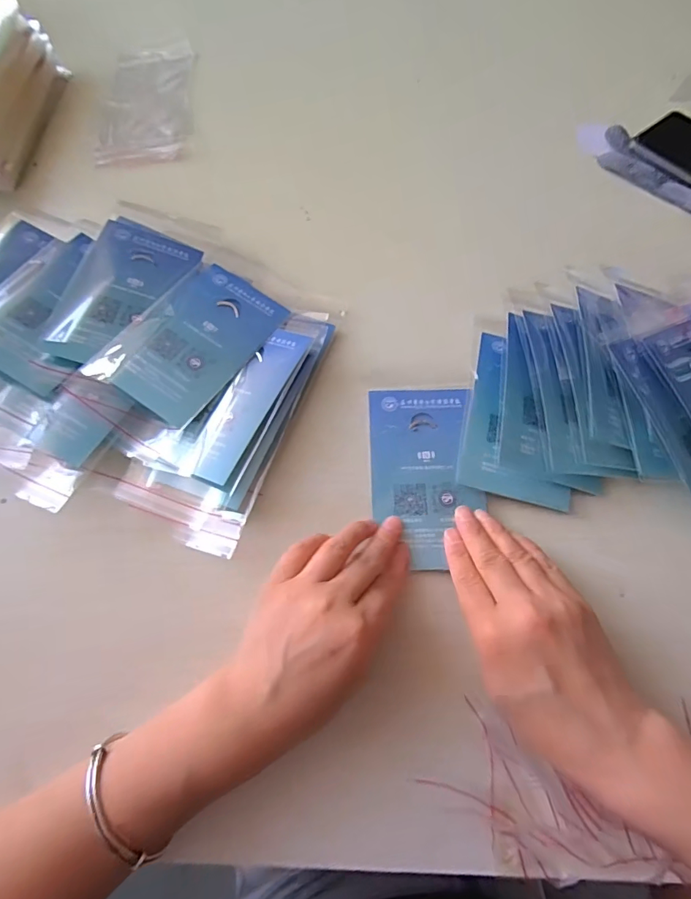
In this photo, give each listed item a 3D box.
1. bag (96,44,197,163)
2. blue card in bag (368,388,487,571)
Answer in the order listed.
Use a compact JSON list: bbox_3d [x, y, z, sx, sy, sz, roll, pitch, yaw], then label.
[{"bbox_3d":[-0.216,-0.383,0.517,0.097,0.011,0.206,-4,67,0],"label":"bag"},{"bbox_3d":[0.057,0.017,0.338,0.075,0.004,0.133,-3,69,2],"label":"blue card in bag"}]

